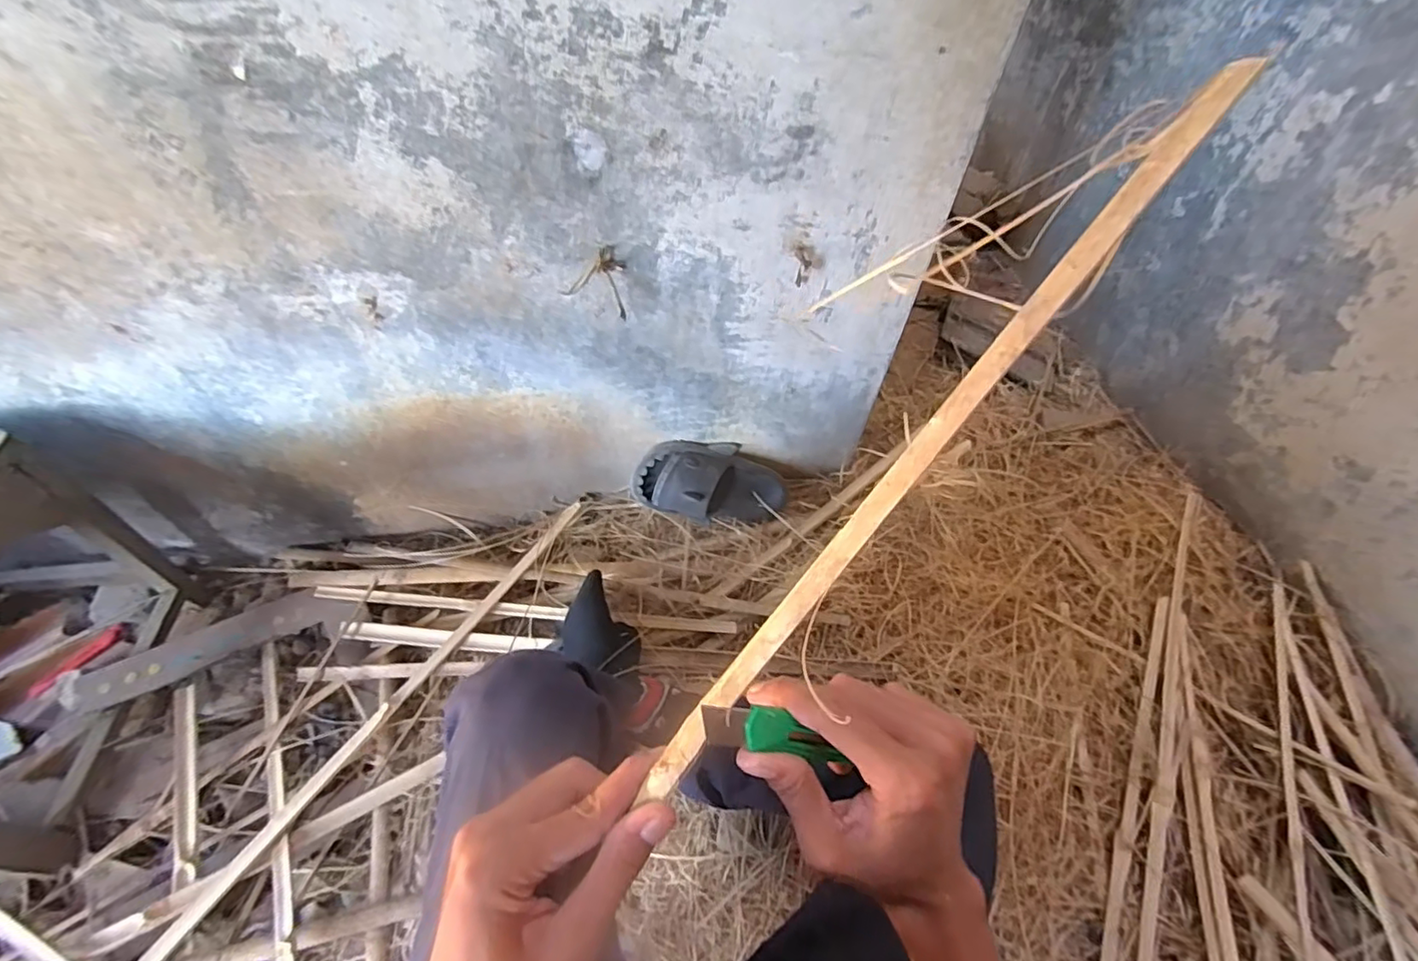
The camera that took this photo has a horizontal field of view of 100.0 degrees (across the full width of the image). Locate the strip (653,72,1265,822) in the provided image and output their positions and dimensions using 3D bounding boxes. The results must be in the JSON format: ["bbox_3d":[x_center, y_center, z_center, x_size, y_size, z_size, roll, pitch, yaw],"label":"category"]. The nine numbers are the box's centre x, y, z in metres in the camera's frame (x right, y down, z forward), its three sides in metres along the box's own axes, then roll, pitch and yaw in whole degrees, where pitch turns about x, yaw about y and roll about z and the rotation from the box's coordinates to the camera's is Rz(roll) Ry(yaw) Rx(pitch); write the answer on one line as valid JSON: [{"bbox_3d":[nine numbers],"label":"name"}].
[{"bbox_3d":[0.101,-0.016,0.273,0.017,0.010,0.410,40,94,21],"label":"strip"}]

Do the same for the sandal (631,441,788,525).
[{"bbox_3d":[0.001,0.011,1.075,0.275,0.119,0.119,10,52,-25],"label":"sandal"}]

